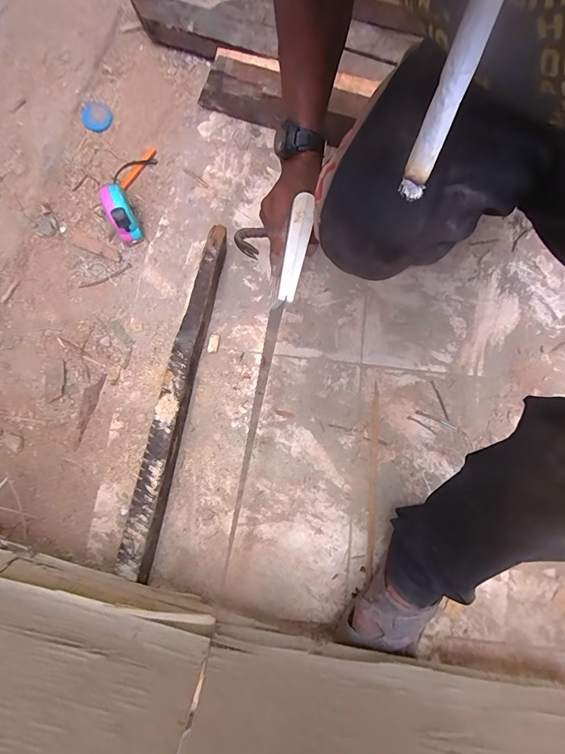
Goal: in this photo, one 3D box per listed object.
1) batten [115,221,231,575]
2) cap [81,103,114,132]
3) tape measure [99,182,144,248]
[{"bbox_3d":[-0.160,0.020,0.558,0.048,0.068,0.535,11,78,1],"label":"batten"},{"bbox_3d":[-0.355,-0.497,0.686,0.053,0.019,0.057,0,78,-1],"label":"cap"},{"bbox_3d":[-0.274,-0.277,0.613,0.039,0.074,0.072,-25,80,-6],"label":"tape measure"}]

